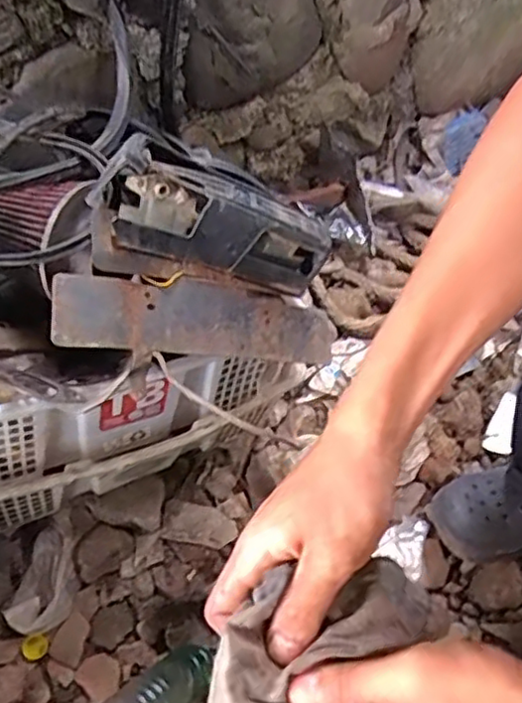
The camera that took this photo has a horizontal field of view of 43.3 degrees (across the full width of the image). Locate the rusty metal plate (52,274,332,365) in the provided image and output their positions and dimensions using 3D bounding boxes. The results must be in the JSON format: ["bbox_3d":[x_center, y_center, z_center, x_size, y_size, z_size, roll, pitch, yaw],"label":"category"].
[{"bbox_3d":[-0.057,-0.036,0.727,0.346,0.012,0.084,5,73,-35],"label":"rusty metal plate"}]

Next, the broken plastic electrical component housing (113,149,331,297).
[{"bbox_3d":[-0.042,-0.133,0.718,0.257,0.089,0.078,17,52,-27],"label":"broken plastic electrical component housing"}]

